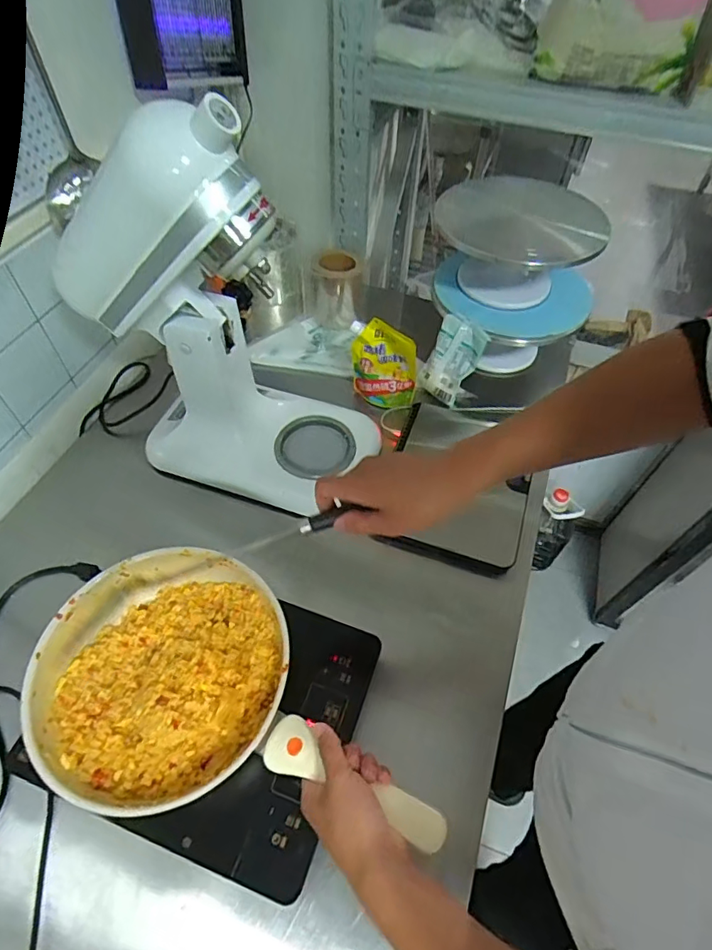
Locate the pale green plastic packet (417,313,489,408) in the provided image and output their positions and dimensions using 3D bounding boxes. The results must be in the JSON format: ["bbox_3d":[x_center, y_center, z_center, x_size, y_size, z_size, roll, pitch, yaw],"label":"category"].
[{"bbox_3d":[0.180,-0.208,0.910,0.094,0.144,0.031,34,33,21],"label":"pale green plastic packet"}]

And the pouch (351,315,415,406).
[{"bbox_3d":[0.046,-0.195,0.883,0.121,0.153,0.032,18,55,11],"label":"pouch"}]

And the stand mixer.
[{"bbox_3d":[-0.186,-0.200,0.682,0.391,0.475,0.205,15,55,9],"label":"stand mixer"}]

